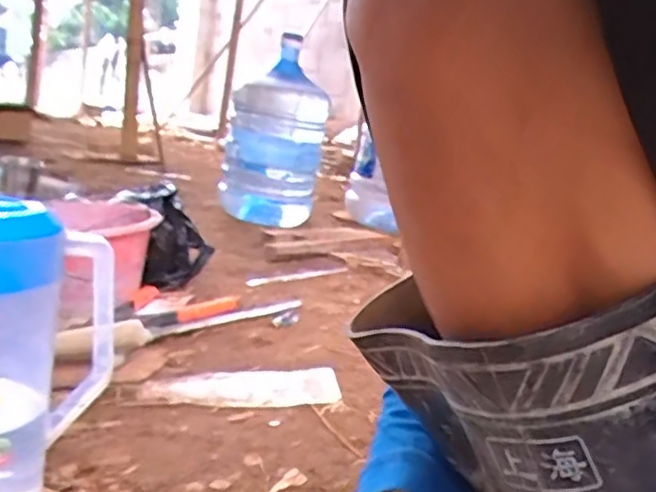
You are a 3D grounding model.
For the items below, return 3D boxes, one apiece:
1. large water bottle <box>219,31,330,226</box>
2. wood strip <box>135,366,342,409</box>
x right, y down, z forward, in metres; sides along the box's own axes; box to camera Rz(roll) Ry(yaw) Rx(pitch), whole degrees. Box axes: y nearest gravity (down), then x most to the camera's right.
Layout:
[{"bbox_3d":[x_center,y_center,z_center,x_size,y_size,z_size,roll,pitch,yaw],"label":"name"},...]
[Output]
[{"bbox_3d":[-0.145,-0.251,1.639,0.251,0.414,0.254,1,14,-6],"label":"large water bottle"},{"bbox_3d":[-0.107,0.175,0.816,0.241,0.006,0.090,0,14,-13],"label":"wood strip"}]

